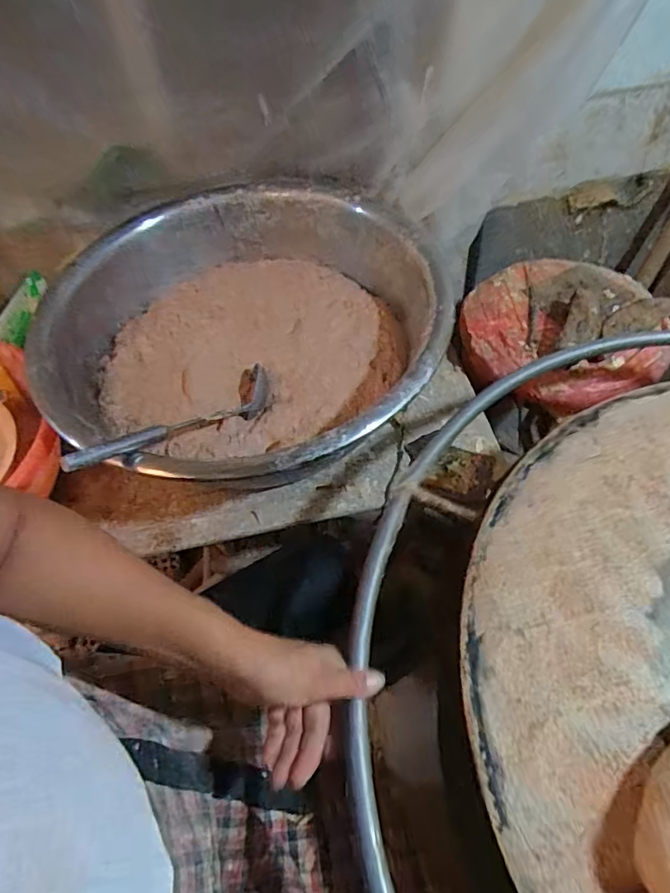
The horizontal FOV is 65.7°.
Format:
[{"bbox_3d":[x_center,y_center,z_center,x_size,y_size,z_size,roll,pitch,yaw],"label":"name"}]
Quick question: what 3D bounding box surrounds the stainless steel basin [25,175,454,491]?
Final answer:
[{"bbox_3d":[-0.140,-0.197,0.824,0.638,0.145,0.595,-1,55,2],"label":"stainless steel basin"}]

